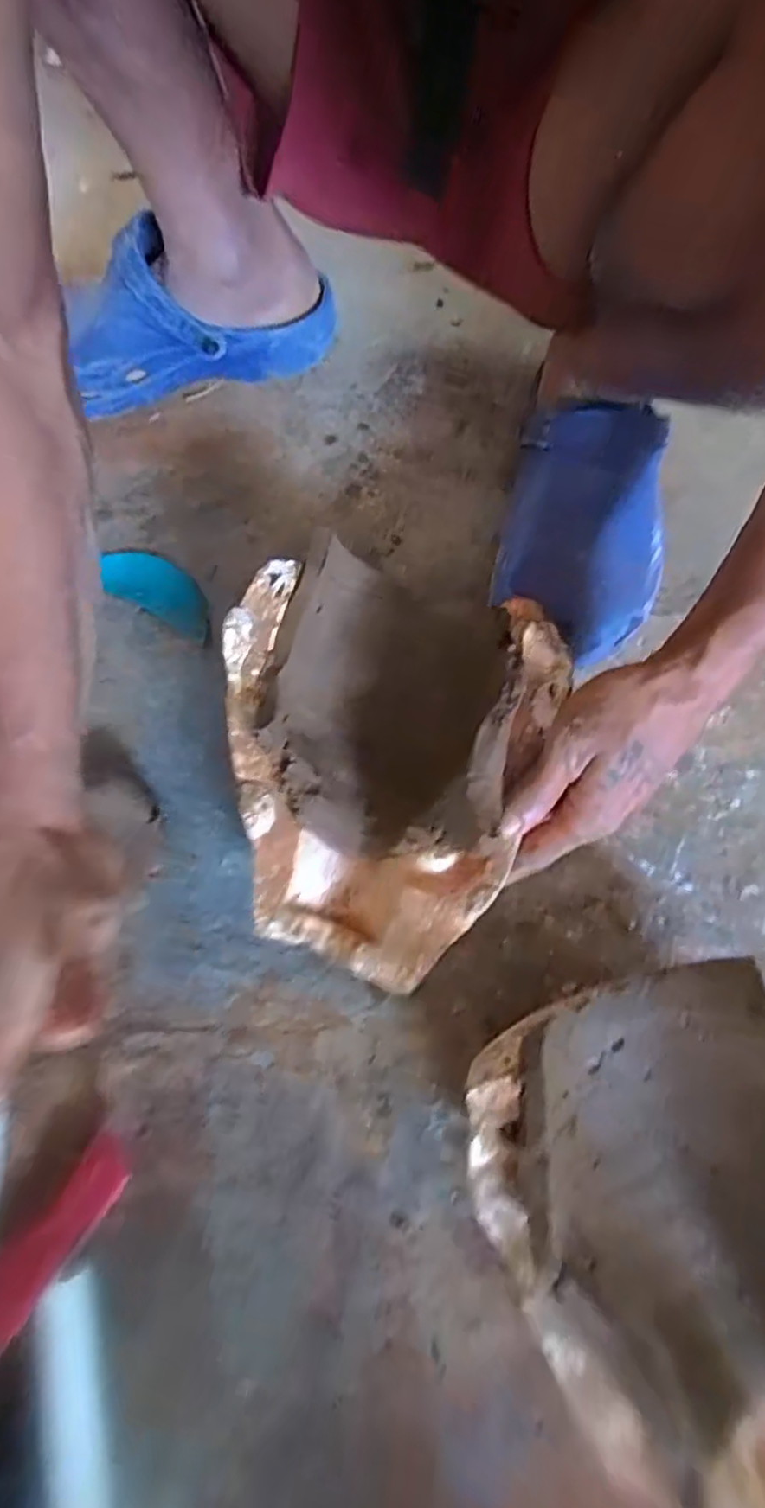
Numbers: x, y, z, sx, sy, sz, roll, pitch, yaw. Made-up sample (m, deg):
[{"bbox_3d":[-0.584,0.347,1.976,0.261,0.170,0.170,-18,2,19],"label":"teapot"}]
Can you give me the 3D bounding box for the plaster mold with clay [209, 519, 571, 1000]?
[{"bbox_3d":[-0.010,-0.006,0.380,0.188,0.085,0.231,19,72,8],"label":"plaster mold with clay"}]

